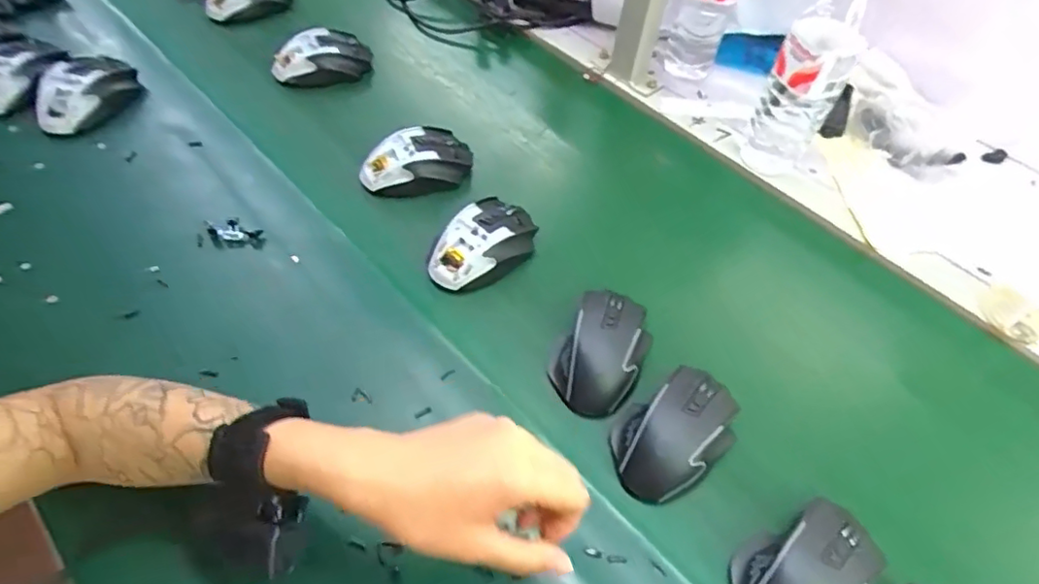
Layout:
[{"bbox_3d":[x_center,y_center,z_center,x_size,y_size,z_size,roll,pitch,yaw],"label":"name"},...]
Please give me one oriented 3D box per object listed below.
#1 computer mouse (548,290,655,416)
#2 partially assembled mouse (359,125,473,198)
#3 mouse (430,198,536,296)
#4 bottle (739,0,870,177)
[{"bbox_3d":[0.070,0.050,0.510,0.074,0.048,0.112,24,55,13],"label":"computer mouse"},{"bbox_3d":[-0.109,-0.137,0.634,0.118,0.047,0.069,-12,55,-13],"label":"partially assembled mouse"},{"bbox_3d":[-0.031,-0.044,0.568,0.067,0.042,0.114,34,58,20],"label":"mouse"},{"bbox_3d":[0.294,-0.220,0.609,0.070,0.225,0.061,25,55,14],"label":"bottle"}]

